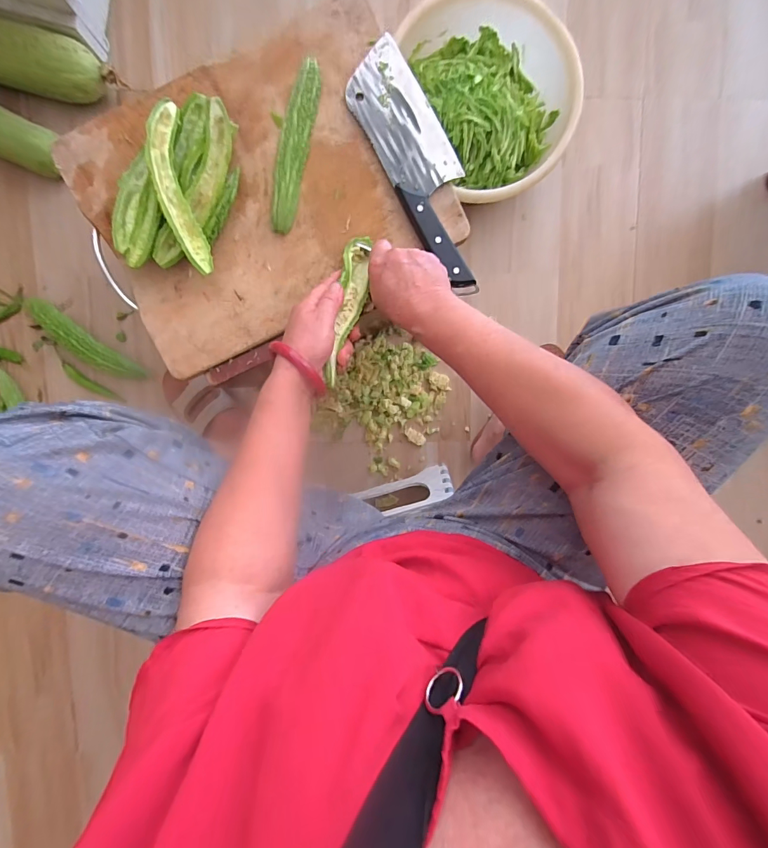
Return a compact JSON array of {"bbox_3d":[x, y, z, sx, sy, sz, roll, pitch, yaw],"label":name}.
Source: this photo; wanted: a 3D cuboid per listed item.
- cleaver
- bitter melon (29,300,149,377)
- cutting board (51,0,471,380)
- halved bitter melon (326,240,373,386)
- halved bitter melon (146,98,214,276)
[{"bbox_3d":[0.048,-0.288,0.447,0.081,0.031,0.281,-30,96,0],"label":"cleaver"},{"bbox_3d":[-0.523,-0.140,0.676,0.224,0.035,0.053,38,94,-6],"label":"bitter melon"},{"bbox_3d":[-0.136,-0.266,0.454,0.385,0.025,0.293,-25,96,-1],"label":"cutting board"},{"bbox_3d":[-0.040,-0.125,0.437,0.032,0.016,0.173,12,81,-6],"label":"halved bitter melon"},{"bbox_3d":[-0.219,-0.247,0.413,0.033,0.022,0.168,-10,95,-2],"label":"halved bitter melon"}]

